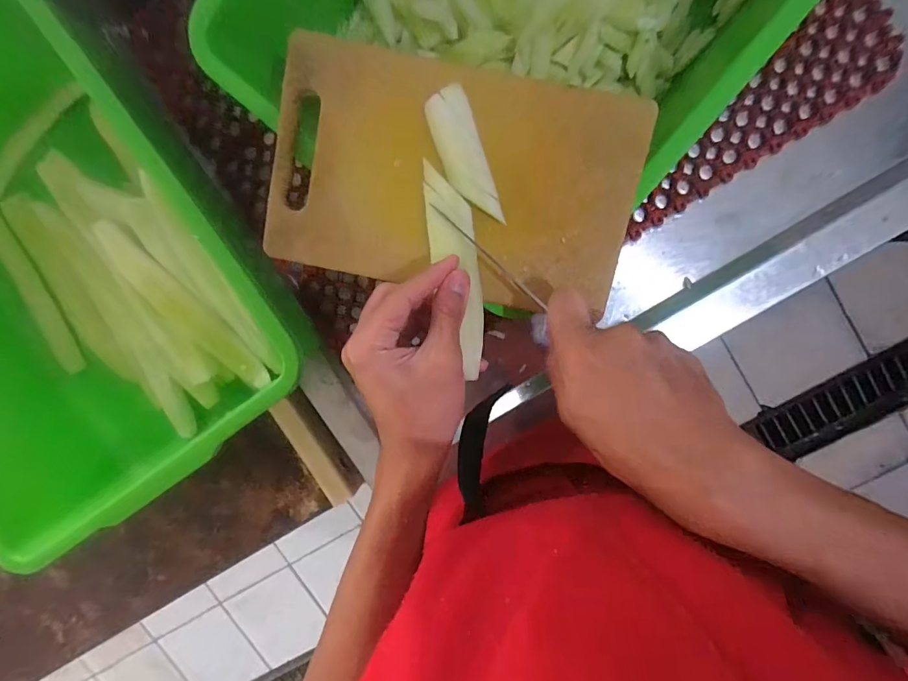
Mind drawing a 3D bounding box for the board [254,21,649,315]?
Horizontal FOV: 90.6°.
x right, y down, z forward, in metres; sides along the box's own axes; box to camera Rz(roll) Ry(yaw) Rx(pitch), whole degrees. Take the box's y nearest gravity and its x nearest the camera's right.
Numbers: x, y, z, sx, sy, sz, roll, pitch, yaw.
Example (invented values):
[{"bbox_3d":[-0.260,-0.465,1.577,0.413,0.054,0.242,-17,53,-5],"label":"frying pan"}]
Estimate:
[{"bbox_3d":[-0.001,-0.106,0.301,0.240,0.013,0.143,12,98,3],"label":"board"}]

